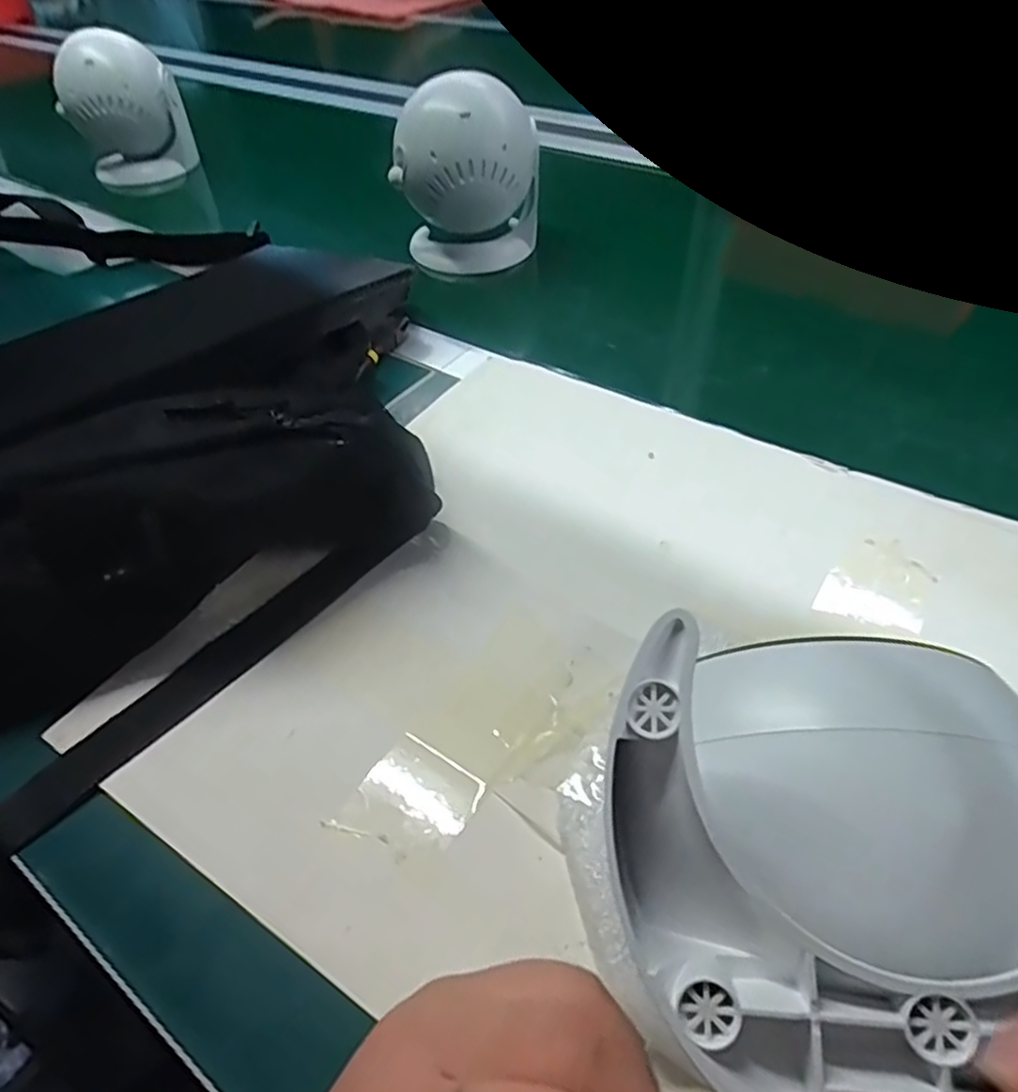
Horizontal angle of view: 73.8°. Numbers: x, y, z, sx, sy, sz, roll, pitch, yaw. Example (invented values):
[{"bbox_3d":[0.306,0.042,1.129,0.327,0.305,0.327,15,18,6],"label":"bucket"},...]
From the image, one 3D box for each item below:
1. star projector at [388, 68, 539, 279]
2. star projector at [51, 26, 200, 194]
[{"bbox_3d":[-0.034,-0.310,0.576,0.113,0.139,0.096,0,45,3],"label":"star projector"},{"bbox_3d":[-0.425,-0.478,0.750,0.099,0.140,0.091,11,47,13],"label":"star projector"}]

